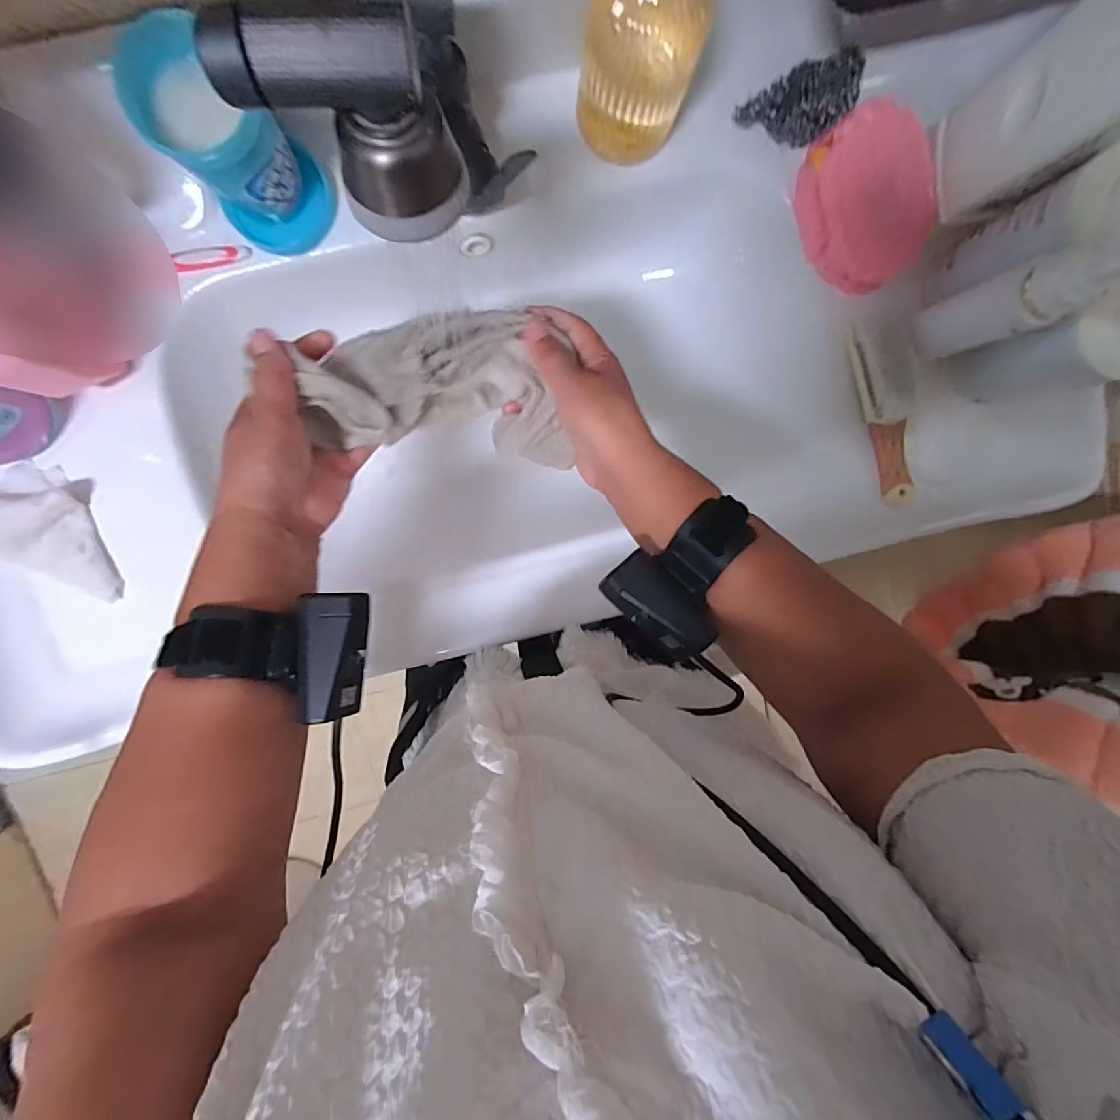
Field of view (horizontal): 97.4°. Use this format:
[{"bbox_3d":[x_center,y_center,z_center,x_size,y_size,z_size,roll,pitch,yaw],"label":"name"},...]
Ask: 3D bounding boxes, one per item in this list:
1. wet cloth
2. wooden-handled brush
[{"bbox_3d":[-0.076,-0.123,0.342,0.170,0.060,0.098,4,98,-5],"label":"wet cloth"},{"bbox_3d":[0.291,-0.129,0.433,0.033,0.027,0.161,-14,99,-2],"label":"wooden-handled brush"}]

